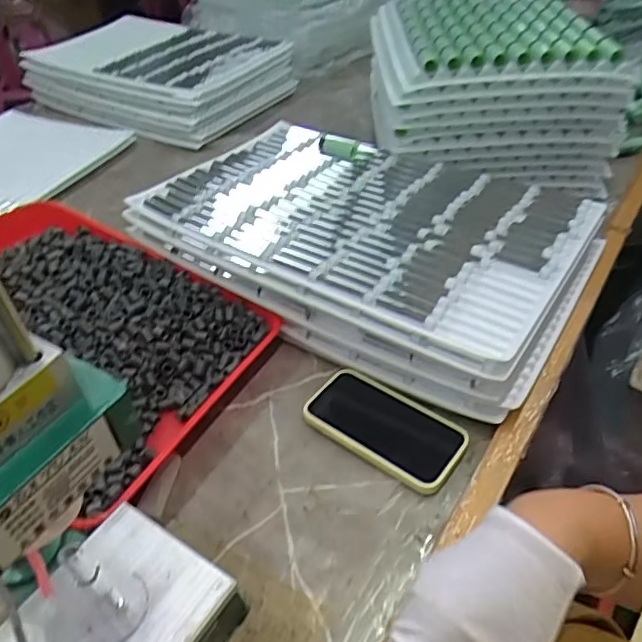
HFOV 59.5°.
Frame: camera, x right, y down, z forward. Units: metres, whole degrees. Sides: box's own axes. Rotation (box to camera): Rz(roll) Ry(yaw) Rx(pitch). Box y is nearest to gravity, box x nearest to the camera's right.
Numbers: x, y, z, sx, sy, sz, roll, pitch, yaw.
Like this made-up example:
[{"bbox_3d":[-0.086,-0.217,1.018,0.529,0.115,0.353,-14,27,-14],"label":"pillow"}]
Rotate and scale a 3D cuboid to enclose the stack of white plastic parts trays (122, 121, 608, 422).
[{"bbox_3d":[0.055,-0.113,0.701,0.503,0.079,0.343,22,48,26],"label":"stack of white plastic parts trays"}]

